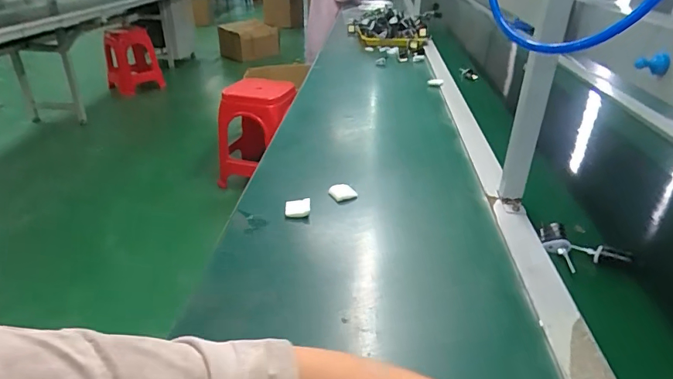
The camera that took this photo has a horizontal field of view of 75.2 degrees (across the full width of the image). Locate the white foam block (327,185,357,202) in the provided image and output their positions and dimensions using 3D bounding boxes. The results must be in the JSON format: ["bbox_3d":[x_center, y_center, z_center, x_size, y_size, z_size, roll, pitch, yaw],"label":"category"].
[{"bbox_3d":[0.010,0.005,0.696,0.038,0.014,0.035,-19,35,-29],"label":"white foam block"}]

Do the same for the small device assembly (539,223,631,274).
[{"bbox_3d":[0.325,0.083,0.588,0.108,0.031,0.052,28,35,35],"label":"small device assembly"}]

